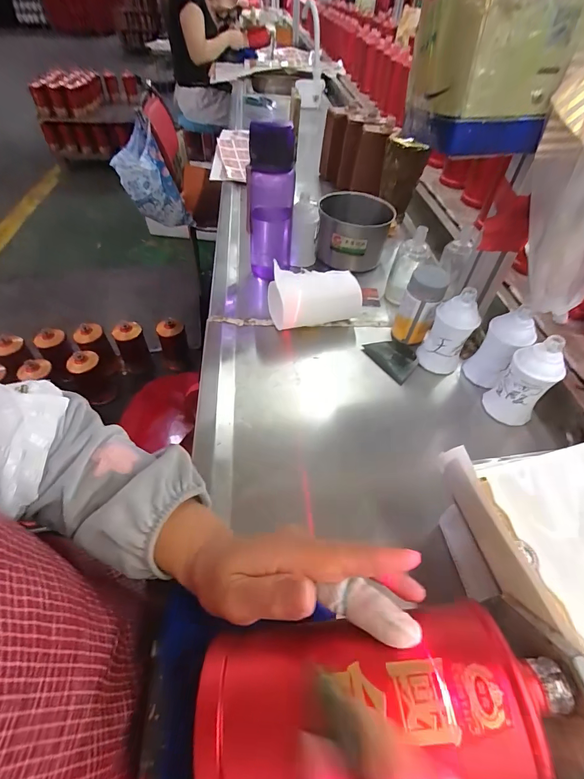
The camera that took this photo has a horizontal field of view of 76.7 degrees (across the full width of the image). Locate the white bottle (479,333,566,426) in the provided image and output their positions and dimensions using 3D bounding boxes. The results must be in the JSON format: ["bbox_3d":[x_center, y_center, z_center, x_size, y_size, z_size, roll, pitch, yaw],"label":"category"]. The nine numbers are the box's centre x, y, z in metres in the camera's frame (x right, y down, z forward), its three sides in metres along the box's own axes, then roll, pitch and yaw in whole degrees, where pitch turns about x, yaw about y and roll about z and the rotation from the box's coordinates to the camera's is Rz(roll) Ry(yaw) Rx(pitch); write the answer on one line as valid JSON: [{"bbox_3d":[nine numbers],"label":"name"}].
[{"bbox_3d":[0.286,-0.009,0.451,0.057,0.118,0.044,33,57,21],"label":"white bottle"}]

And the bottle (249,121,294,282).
[{"bbox_3d":[-0.034,-0.286,0.600,0.071,0.245,0.086,-2,52,-5],"label":"bottle"}]

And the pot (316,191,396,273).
[{"bbox_3d":[0.114,-0.297,0.694,0.131,0.086,0.121,2,52,-2],"label":"pot"}]

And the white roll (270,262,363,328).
[{"bbox_3d":[0.035,-0.142,0.580,0.147,0.070,0.083,-3,52,-6],"label":"white roll"}]

